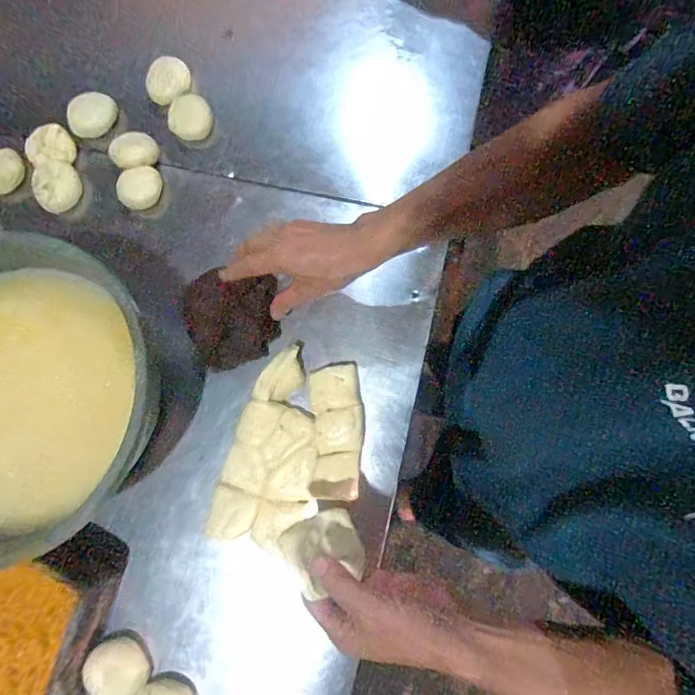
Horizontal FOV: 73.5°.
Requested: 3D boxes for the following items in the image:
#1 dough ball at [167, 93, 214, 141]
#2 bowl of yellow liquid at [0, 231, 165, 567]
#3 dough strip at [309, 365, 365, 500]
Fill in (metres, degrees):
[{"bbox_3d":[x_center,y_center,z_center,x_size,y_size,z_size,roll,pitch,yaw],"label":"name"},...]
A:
[{"bbox_3d":[-0.193,-0.280,0.570,0.053,0.021,0.050,0,80,2],"label":"dough ball"},{"bbox_3d":[-0.334,0.035,0.459,0.267,0.094,0.290,0,80,2],"label":"bowl of yellow liquid"},{"bbox_3d":[-0.011,0.087,0.487,0.053,0.019,0.136,0,80,2],"label":"dough strip"}]

